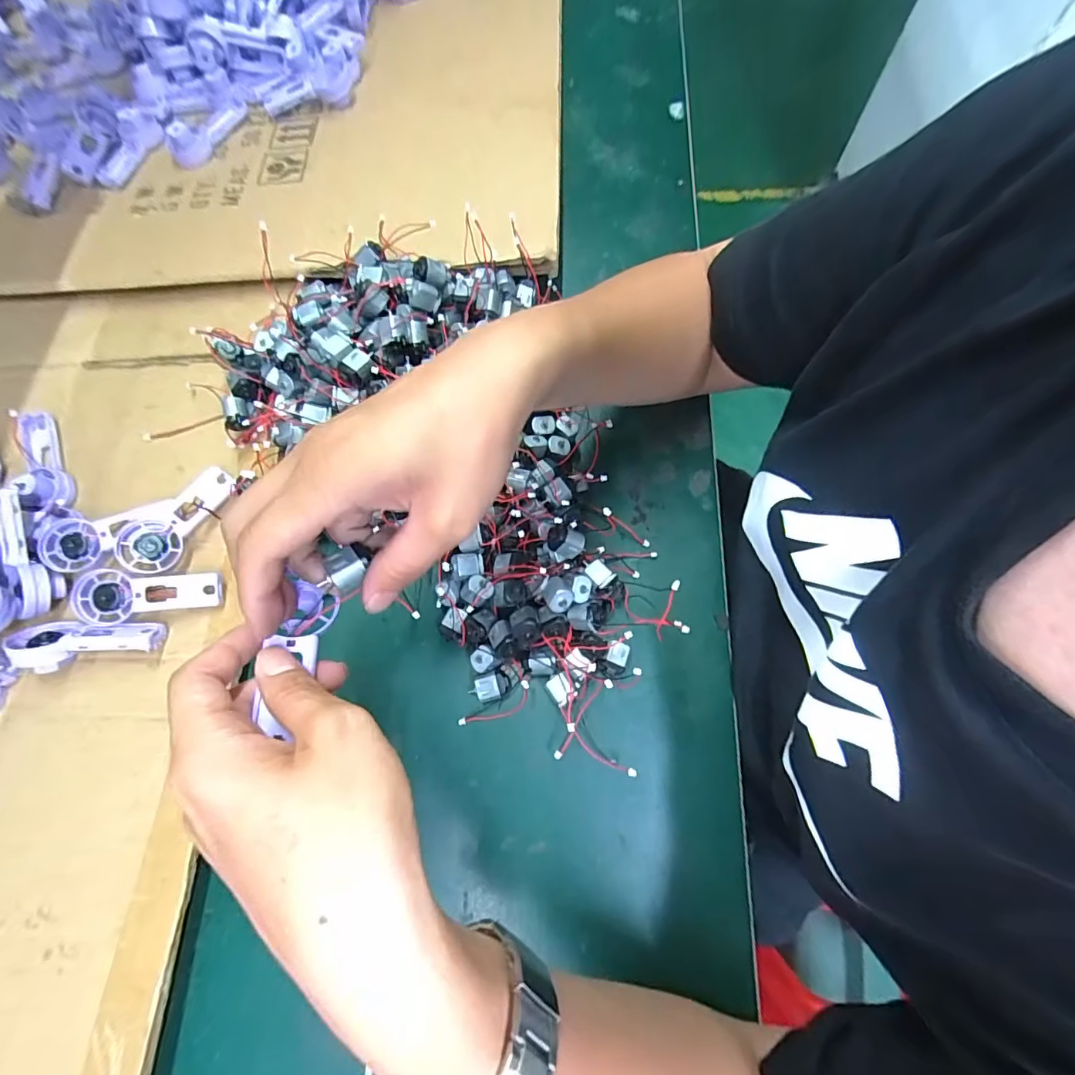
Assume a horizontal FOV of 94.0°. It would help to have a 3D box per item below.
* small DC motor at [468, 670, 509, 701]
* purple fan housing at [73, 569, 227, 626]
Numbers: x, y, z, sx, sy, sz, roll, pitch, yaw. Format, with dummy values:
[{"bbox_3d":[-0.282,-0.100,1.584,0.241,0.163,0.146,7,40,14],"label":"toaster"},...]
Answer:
[{"bbox_3d":[-0.034,0.106,0.354,0.028,0.010,0.017,-19,71,-3],"label":"small DC motor"},{"bbox_3d":[-0.276,0.041,0.358,0.100,0.014,0.035,-6,71,1],"label":"purple fan housing"}]

